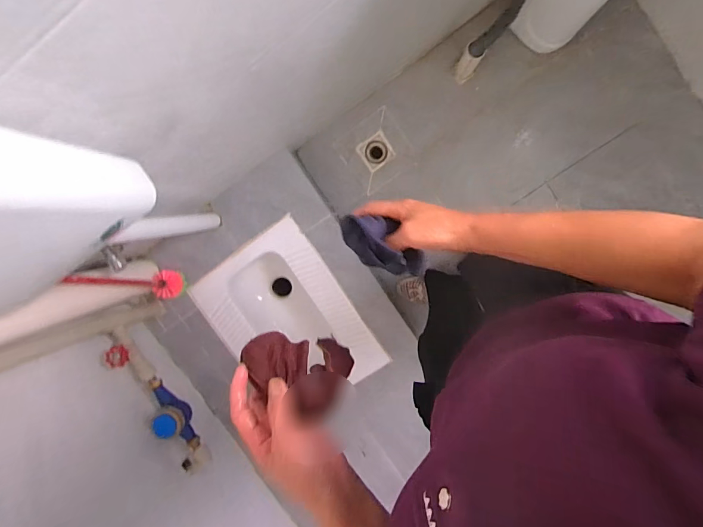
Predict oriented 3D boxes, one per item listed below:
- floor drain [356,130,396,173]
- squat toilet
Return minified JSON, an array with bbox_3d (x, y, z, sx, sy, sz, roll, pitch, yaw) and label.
[{"bbox_3d":[0.081,-0.367,1.253,0.101,0.009,0.095,-36,101,1],"label":"floor drain"},{"bbox_3d":[-0.196,0.192,1.320,0.438,0.180,0.578,-34,92,9],"label":"squat toilet"}]

